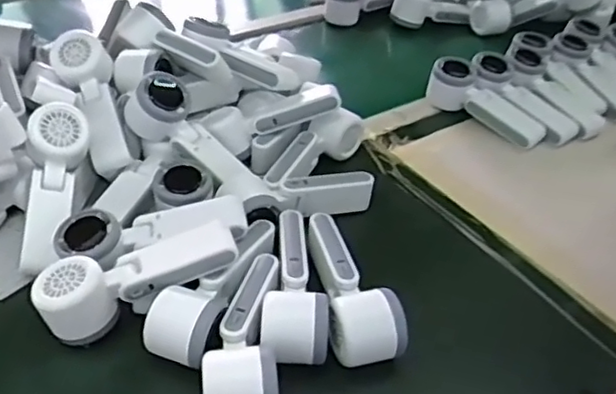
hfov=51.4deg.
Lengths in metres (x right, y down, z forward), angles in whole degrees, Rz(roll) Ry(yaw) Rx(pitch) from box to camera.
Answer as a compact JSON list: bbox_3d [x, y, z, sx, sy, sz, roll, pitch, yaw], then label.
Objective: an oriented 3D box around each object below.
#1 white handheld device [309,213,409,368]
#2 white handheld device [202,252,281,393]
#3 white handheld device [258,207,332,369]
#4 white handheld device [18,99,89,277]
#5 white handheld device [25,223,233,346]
[{"bbox_3d":[0.034,0.077,0.577,0.059,0.048,0.166,-6,40,-13],"label":"white handheld device"},{"bbox_3d":[-0.052,0.117,0.533,0.055,0.061,0.165,1,39,-3],"label":"white handheld device"},{"bbox_3d":[-0.007,0.076,0.575,0.054,0.047,0.171,5,38,1],"label":"white handheld device"},{"bbox_3d":[-0.245,-0.008,0.618,0.051,0.053,0.168,3,70,-1],"label":"white handheld device"},{"bbox_3d":[-0.147,0.075,0.554,0.165,0.066,0.059,-15,42,-22],"label":"white handheld device"}]

